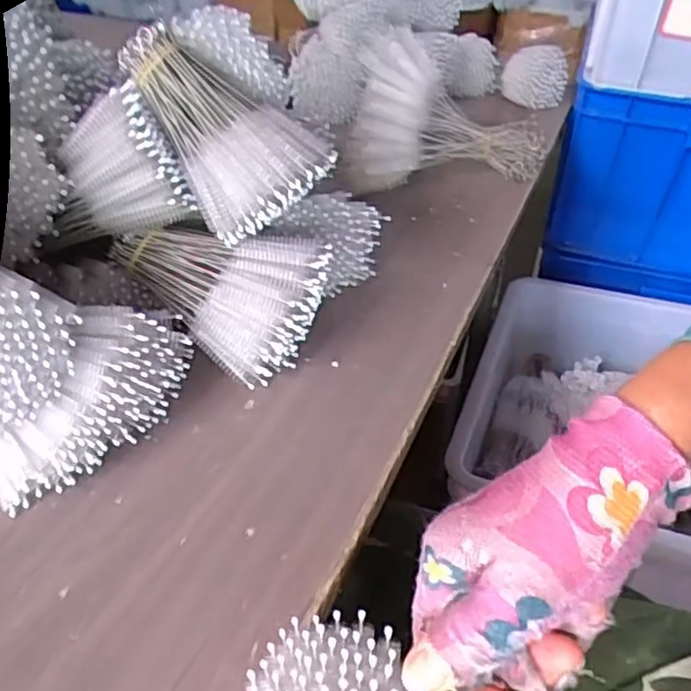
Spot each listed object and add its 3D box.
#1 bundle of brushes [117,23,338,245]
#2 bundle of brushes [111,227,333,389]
[{"bbox_3d":[-0.090,-0.132,0.447,0.146,0.055,0.098,30,82,1],"label":"bundle of brushes"},{"bbox_3d":[-0.074,-0.037,0.470,0.131,0.075,0.096,27,42,27],"label":"bundle of brushes"}]

